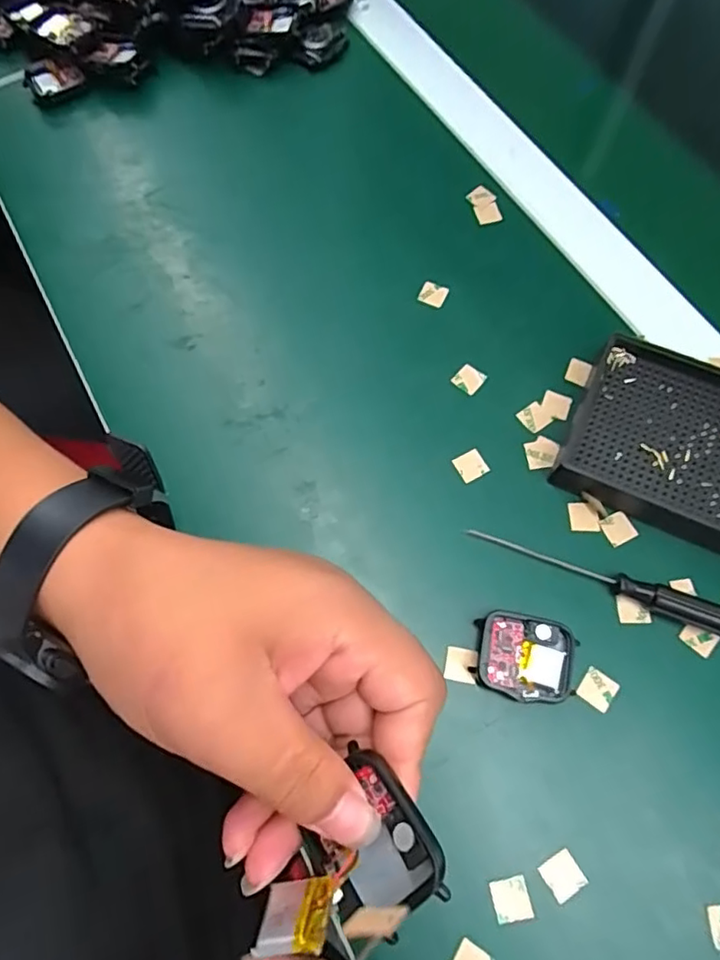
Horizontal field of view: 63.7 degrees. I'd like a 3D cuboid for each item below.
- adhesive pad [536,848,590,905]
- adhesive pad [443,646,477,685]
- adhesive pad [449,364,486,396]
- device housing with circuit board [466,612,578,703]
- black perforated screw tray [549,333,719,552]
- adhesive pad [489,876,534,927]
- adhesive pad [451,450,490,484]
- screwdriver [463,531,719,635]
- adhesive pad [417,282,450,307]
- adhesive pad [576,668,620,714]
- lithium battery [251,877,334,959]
[{"bbox_3d":[0.087,0.170,0.248,0.016,0.004,0.016,-30,71,-9],"label":"adhesive pad"},{"bbox_3d":[0.049,0.089,0.279,0.015,0.004,0.016,7,70,4],"label":"adhesive pad"},{"bbox_3d":[0.064,-0.059,0.339,0.016,0.004,0.017,39,75,15],"label":"adhesive pad"},{"bbox_3d":[0.079,0.084,0.276,0.047,0.012,0.039,7,70,5],"label":"device housing with circuit board"},{"bbox_3d":[0.183,-0.015,0.307,0.136,0.020,0.096,23,72,10],"label":"black perforated screw tray"},{"bbox_3d":[0.064,0.178,0.245,0.016,0.004,0.015,-12,69,-3],"label":"adhesive pad"},{"bbox_3d":[0.061,-0.008,0.318,0.016,0.004,0.016,-27,71,-8],"label":"adhesive pad"},{"bbox_3d":[0.119,0.050,0.288,0.131,0.013,0.012,19,71,9],"label":"screwdriver"},{"bbox_3d":[0.046,-0.116,0.362,0.016,0.005,0.013,22,72,10],"label":"adhesive pad"},{"bbox_3d":[0.113,0.099,0.274,0.016,0.004,0.016,32,73,13],"label":"adhesive pad"},{"bbox_3d":[-0.019,0.126,0.168,0.023,0.019,0.004,-22,107,19],"label":"lithium battery"}]

